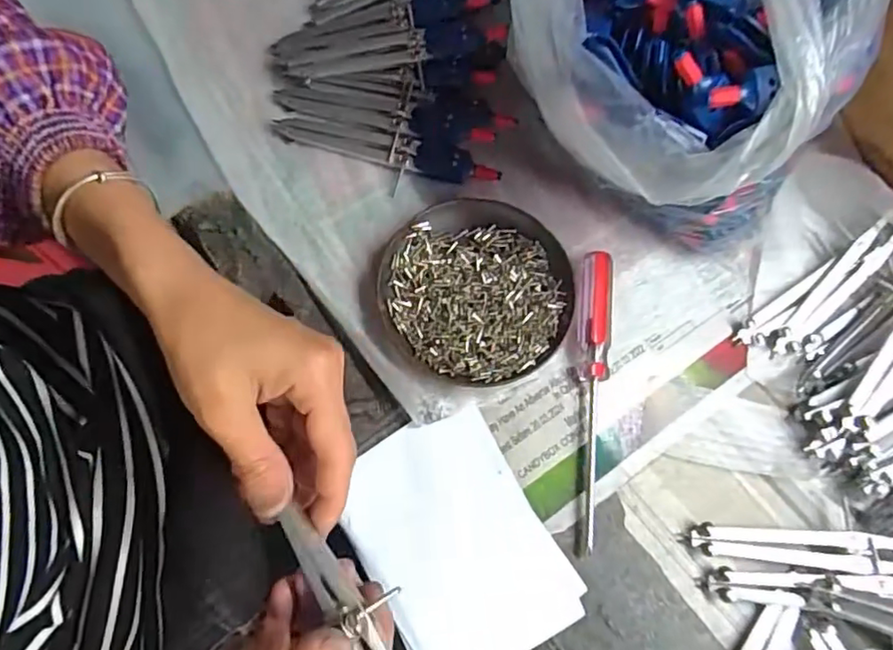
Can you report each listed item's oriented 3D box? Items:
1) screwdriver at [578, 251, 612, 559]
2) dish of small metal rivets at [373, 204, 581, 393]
[{"bbox_3d":[0.086,0.041,0.358,0.018,0.014,0.177,6,71,-2],"label":"screwdriver"},{"bbox_3d":[0.018,-0.021,0.371,0.113,0.018,0.114,1,71,-3],"label":"dish of small metal rivets"}]

